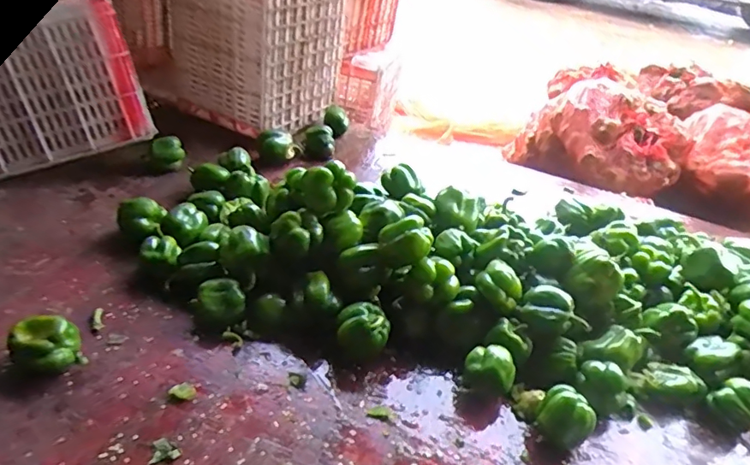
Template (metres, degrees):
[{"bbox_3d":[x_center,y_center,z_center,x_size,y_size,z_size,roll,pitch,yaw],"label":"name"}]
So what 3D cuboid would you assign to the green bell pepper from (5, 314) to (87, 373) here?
[{"bbox_3d":[-0.466,0.160,0.772,0.093,0.061,0.079,13,33,4],"label":"green bell pepper"}]

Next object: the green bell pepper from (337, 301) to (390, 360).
[{"bbox_3d":[-0.020,0.155,0.847,0.084,0.061,0.069,13,33,3],"label":"green bell pepper"}]

